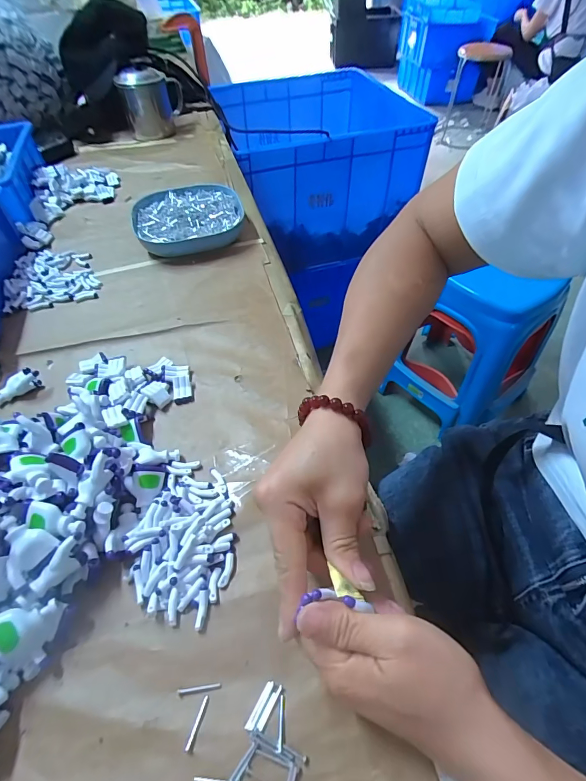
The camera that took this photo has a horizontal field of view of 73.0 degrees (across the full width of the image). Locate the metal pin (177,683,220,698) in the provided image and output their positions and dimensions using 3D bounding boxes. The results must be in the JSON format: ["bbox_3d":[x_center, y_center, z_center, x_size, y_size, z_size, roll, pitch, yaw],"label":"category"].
[{"bbox_3d":[-0.056,0.179,0.237,0.026,0.004,0.004,-8,51,-3],"label":"metal pin"}]

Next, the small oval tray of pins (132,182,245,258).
[{"bbox_3d":[-0.143,-0.236,0.545,0.143,0.028,0.157,-12,52,-7],"label":"small oval tray of pins"}]

